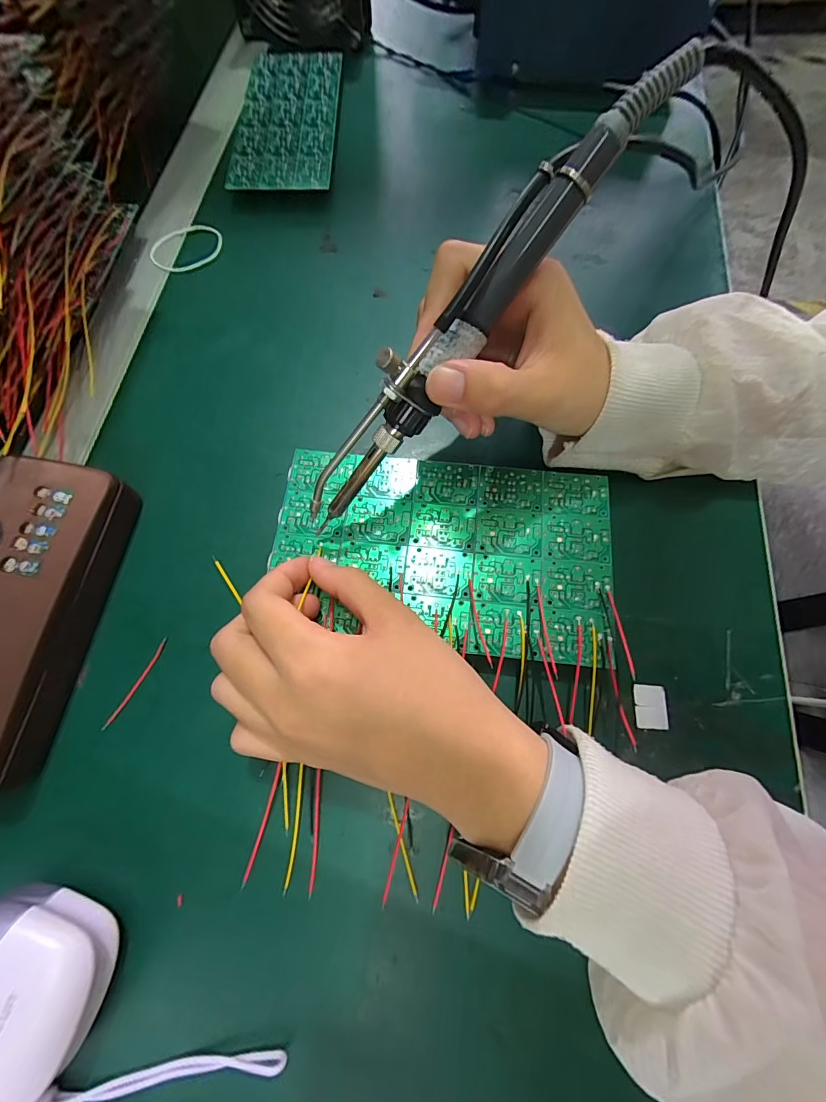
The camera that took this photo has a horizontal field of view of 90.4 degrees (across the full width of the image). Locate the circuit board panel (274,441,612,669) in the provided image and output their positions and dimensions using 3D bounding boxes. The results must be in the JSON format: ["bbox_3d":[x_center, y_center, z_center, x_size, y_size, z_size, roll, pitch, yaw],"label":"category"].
[{"bbox_3d":[0.015,-0.002,0.215,0.172,0.004,0.100,6,72,3],"label":"circuit board panel"}]

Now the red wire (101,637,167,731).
[{"bbox_3d":[-0.138,0.066,0.205,0.004,0.004,0.048,25,74,10],"label":"red wire"}]

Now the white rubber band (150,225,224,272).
[{"bbox_3d":[-0.167,-0.223,0.302,0.053,0.005,0.038,-27,73,-7],"label":"white rubber band"}]

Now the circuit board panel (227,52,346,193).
[{"bbox_3d":[-0.102,-0.352,0.334,0.076,0.006,0.171,1,73,2],"label":"circuit board panel"}]

